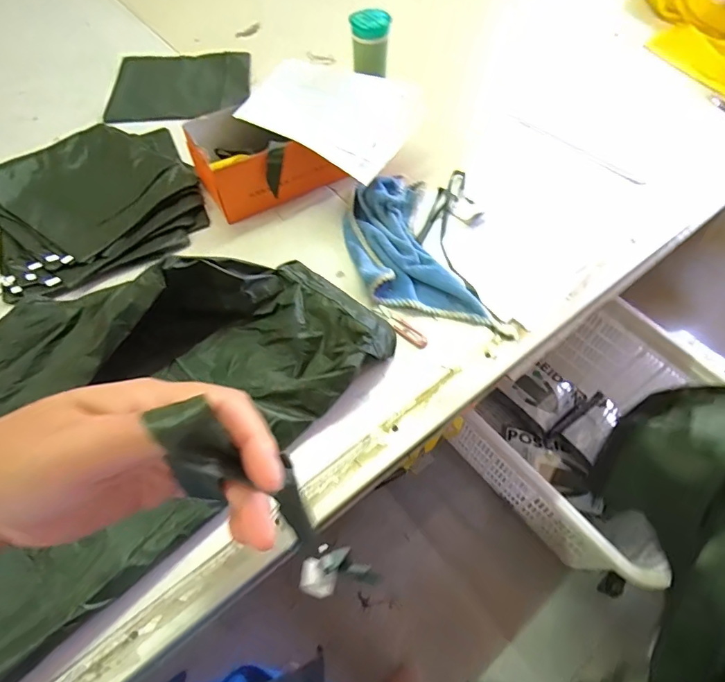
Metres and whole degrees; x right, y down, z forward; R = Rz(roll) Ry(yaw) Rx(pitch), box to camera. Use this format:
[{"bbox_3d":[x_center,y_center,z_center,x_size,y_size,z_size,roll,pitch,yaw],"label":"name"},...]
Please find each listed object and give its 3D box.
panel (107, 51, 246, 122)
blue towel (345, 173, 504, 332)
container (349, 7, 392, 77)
[{"bbox_3d":[-0.433,-0.620,1.071,0.322,0.028,0.297,-10,57,-11],"label":"panel"},{"bbox_3d":[0.070,-0.159,0.747,0.173,0.050,0.355,-14,61,-11],"label":"blue towel"},{"bbox_3d":[0.015,-0.604,0.908,0.081,0.095,0.072,-5,60,-6],"label":"container"}]

